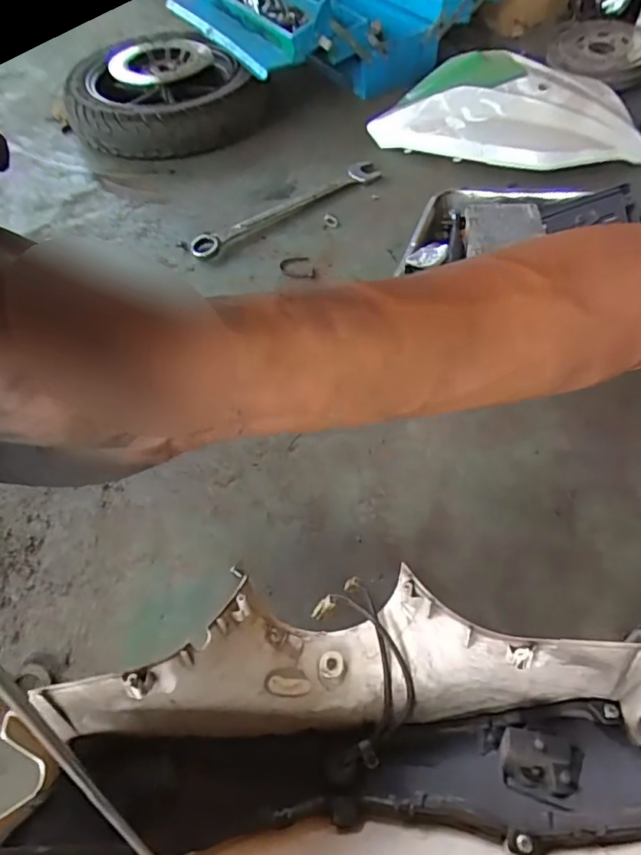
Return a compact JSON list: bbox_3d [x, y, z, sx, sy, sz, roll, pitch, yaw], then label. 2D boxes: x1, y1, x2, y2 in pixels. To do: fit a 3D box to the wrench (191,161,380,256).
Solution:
[{"bbox_3d":[-0.058,-0.411,0.974,0.400,0.016,0.054,-33,59,-19],"label":"wrench"}]

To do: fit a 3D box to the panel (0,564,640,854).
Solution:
[{"bbox_3d":[0.012,0.216,0.367,0.416,0.170,0.193,-6,54,4],"label":"panel"}]

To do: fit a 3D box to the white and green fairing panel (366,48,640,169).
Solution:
[{"bbox_3d":[0.384,-0.633,1.041,0.491,0.096,0.311,19,57,16],"label":"white and green fairing panel"}]

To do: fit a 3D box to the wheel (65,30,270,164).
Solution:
[{"bbox_3d":[-0.293,-0.714,1.150,0.374,0.113,0.379,-2,54,2],"label":"wheel"}]

